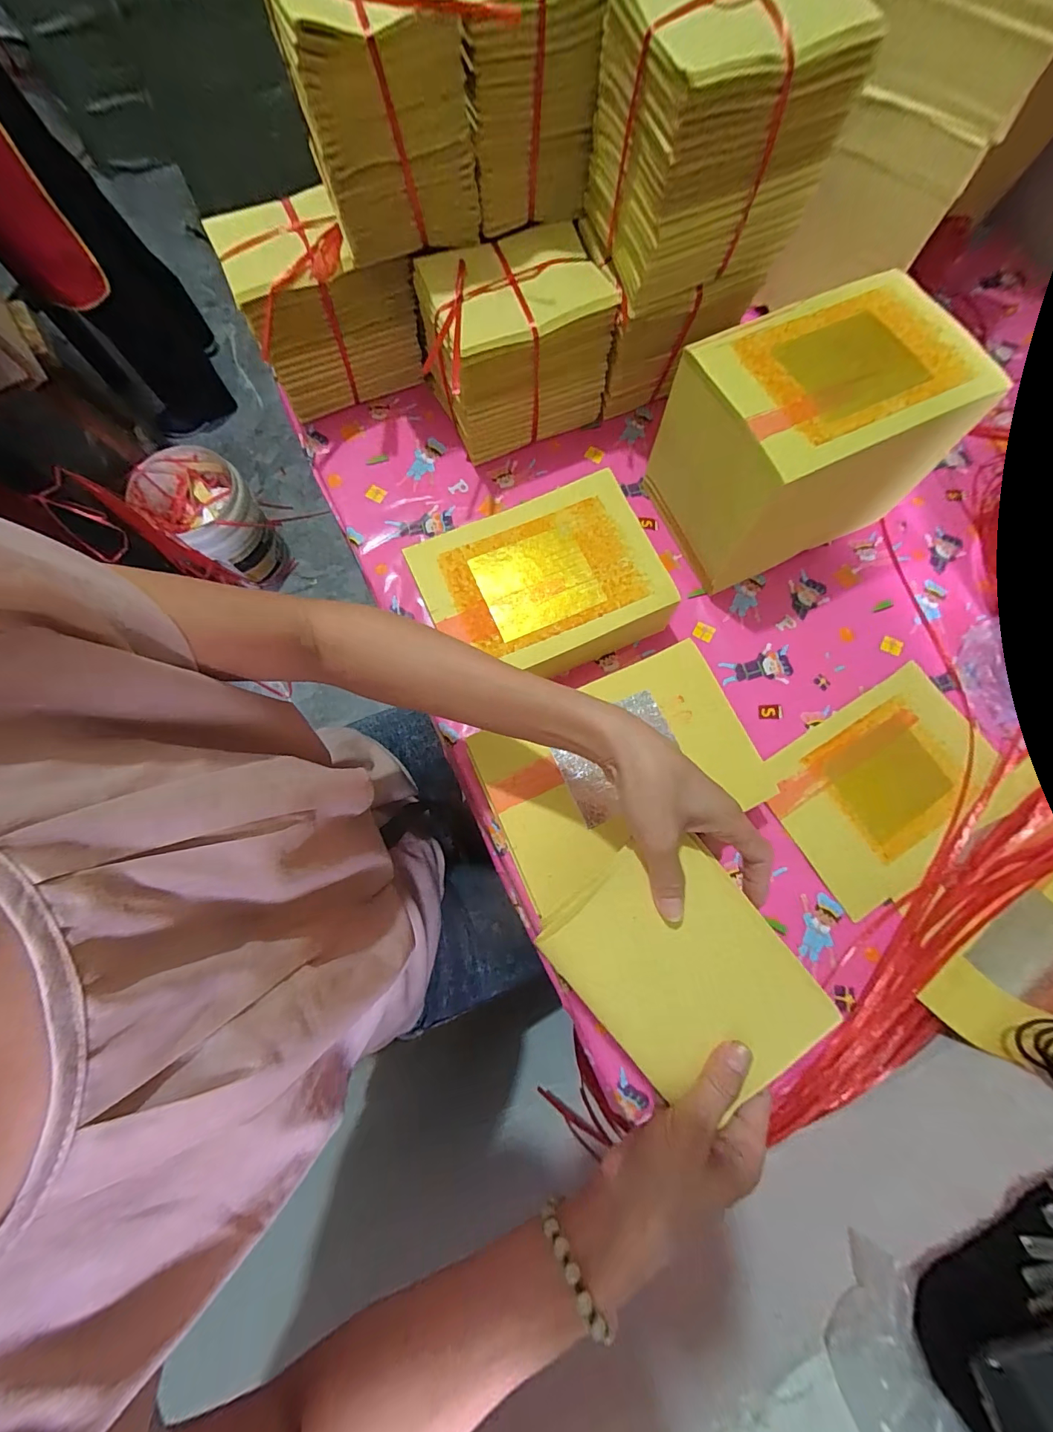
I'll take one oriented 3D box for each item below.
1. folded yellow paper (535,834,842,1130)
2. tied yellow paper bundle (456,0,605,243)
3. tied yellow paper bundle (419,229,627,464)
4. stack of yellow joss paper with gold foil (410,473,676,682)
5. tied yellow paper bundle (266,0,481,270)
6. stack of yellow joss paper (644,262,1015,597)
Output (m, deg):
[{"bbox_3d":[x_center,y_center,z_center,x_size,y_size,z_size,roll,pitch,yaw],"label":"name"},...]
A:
[{"bbox_3d":[0.102,0.162,0.288,0.122,0.023,0.160,-38,81,-9],"label":"folded yellow paper"},{"bbox_3d":[-0.016,-0.556,0.391,0.117,0.135,0.166,-20,78,-6],"label":"tied yellow paper bundle"},{"bbox_3d":[-0.014,-0.387,0.489,0.172,0.140,0.121,-22,79,-7],"label":"tied yellow paper bundle"},{"bbox_3d":[0.015,-0.126,0.467,0.221,0.061,0.172,-22,79,-6],"label":"stack of yellow joss paper with gold foil"},{"bbox_3d":[-0.123,-0.510,0.373,0.130,0.131,0.155,-14,78,-5],"label":"tied yellow paper bundle"},{"bbox_3d":[0.266,-0.270,0.458,0.234,0.161,0.172,-22,79,-7],"label":"stack of yellow joss paper"}]

